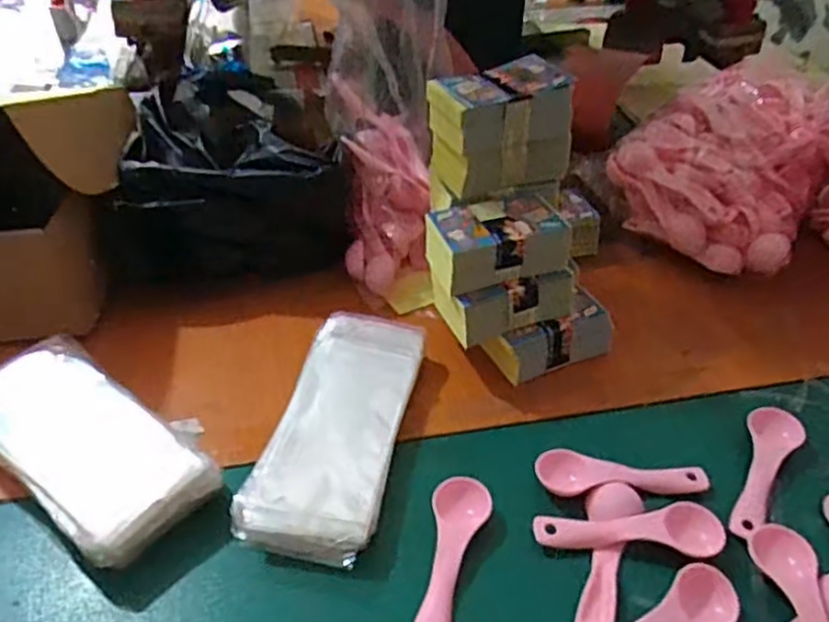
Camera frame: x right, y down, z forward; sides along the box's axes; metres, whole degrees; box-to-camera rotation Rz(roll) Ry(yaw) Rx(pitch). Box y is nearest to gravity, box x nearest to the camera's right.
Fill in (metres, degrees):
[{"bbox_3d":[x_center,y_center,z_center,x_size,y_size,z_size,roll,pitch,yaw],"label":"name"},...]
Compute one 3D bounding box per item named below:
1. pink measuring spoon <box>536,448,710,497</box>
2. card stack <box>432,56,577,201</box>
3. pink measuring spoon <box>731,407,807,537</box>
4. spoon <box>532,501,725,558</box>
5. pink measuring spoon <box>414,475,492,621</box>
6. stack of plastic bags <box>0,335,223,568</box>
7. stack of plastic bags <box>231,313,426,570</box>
[{"bbox_3d":[0.139,0.109,0.475,0.112,0.011,0.033,-1,39,-3],"label":"pink measuring spoon"},{"bbox_3d":[0.067,-0.145,0.559,0.104,0.078,0.066,-13,41,-17],"label":"card stack"},{"bbox_3d":[0.233,0.107,0.473,0.034,0.016,0.111,24,44,25],"label":"pink measuring spoon"},{"bbox_3d":[0.132,0.133,0.437,0.112,0.012,0.030,3,39,3],"label":"spoon"},{"bbox_3d":[0.021,0.151,0.423,0.034,0.019,0.112,10,40,10],"label":"pink measuring spoon"},{"bbox_3d":[-0.219,0.090,0.477,0.189,0.044,0.099,27,46,28],"label":"stack of plastic bags"},{"bbox_3d":[-0.051,0.077,0.494,0.088,0.031,0.197,10,40,10],"label":"stack of plastic bags"}]

